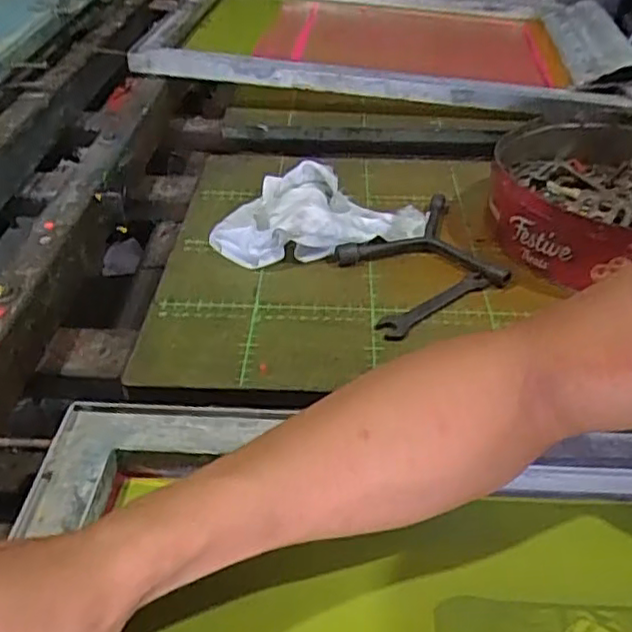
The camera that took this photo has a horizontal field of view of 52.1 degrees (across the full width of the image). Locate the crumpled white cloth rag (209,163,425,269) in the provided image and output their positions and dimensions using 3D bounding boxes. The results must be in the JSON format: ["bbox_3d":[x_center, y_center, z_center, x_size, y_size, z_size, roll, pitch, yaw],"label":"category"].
[{"bbox_3d":[0.007,-0.099,0.632,0.214,0.058,0.089,-4,39,-5],"label":"crumpled white cloth rag"}]

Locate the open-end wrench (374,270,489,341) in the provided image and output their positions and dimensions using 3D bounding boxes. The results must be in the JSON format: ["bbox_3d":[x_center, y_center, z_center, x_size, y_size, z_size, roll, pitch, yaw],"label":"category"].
[{"bbox_3d":[0.101,-0.011,0.559,0.122,0.011,0.025,-27,46,-30],"label":"open-end wrench"}]

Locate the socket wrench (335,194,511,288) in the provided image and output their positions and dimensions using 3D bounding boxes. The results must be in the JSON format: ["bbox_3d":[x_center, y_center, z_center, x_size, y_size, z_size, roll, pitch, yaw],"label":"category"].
[{"bbox_3d":[0.110,-0.082,0.640,0.156,0.020,0.132,9,40,11],"label":"socket wrench"}]

